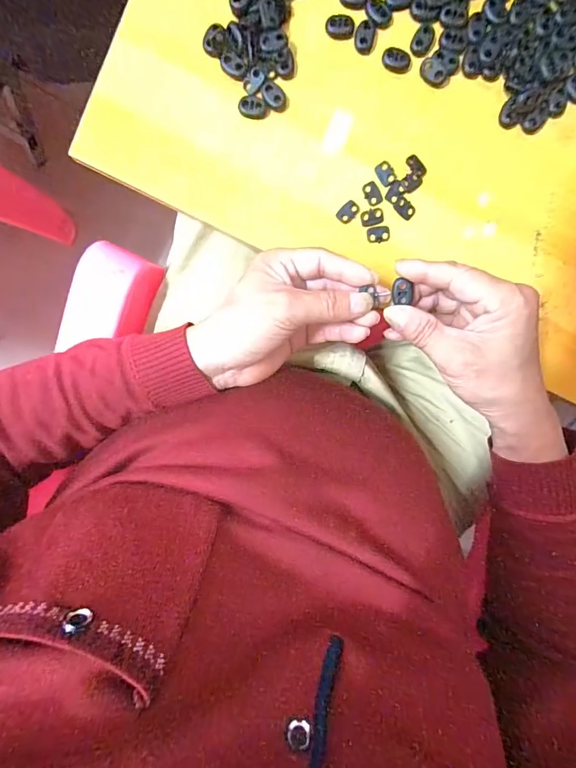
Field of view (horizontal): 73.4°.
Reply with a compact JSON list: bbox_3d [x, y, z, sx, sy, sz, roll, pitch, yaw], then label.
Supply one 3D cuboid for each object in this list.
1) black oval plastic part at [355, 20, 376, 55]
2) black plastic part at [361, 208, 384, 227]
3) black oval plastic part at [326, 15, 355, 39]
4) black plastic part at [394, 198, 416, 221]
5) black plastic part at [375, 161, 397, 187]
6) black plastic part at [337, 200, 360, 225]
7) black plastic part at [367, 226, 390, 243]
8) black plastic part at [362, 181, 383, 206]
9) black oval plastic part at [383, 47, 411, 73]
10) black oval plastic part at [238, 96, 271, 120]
[{"bbox_3d":[0.059,-0.266,0.295,0.015,0.004,0.021,7,98,0],"label":"black oval plastic part"},{"bbox_3d":[0.069,-0.135,0.314,0.018,0.004,0.013,-15,97,3],"label":"black plastic part"},{"bbox_3d":[0.040,-0.272,0.293,0.021,0.004,0.014,4,98,0],"label":"black oval plastic part"},{"bbox_3d":[0.095,-0.142,0.311,0.017,0.004,0.012,44,96,-5],"label":"black plastic part"},{"bbox_3d":[0.078,-0.168,0.308,0.013,0.004,0.018,-29,96,4],"label":"black plastic part"},{"bbox_3d":[0.049,-0.139,0.312,0.018,0.004,0.012,-44,95,6],"label":"black plastic part"},{"bbox_3d":[0.074,-0.122,0.314,0.018,0.004,0.012,-9,97,2],"label":"black plastic part"},{"bbox_3d":[0.068,-0.154,0.311,0.012,0.004,0.018,-29,96,4],"label":"black plastic part"},{"bbox_3d":[0.084,-0.251,0.299,0.022,0.004,0.014,18,97,-2],"label":"black oval plastic part"},{"bbox_3d":[-0.026,-0.217,0.304,0.023,0.009,0.013,11,98,-1],"label":"black oval plastic part"}]

